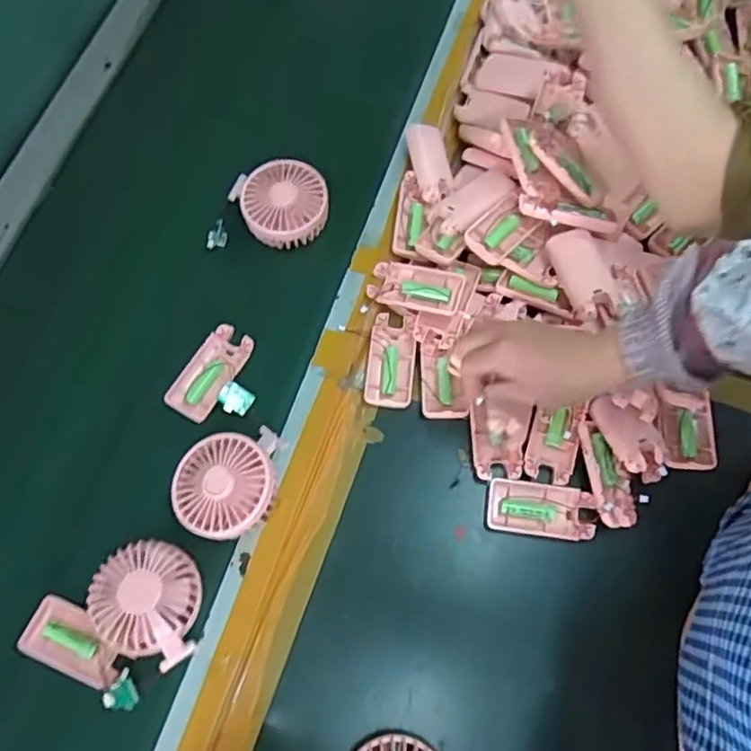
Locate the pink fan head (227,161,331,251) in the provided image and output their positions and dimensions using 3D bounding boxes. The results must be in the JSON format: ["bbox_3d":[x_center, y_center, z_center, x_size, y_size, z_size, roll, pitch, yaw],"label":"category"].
[{"bbox_3d":[-0.097,-0.180,0.648,0.085,0.043,0.093,0,72,0],"label":"pink fan head"}]

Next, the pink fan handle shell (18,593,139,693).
[{"bbox_3d":[-0.251,0.225,0.519,0.089,0.014,0.045,25,73,8],"label":"pink fan handle shell"}]

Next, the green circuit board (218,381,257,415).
[{"bbox_3d":[-0.131,0.023,0.579,0.030,0.006,0.026,30,90,-3],"label":"green circuit board"}]

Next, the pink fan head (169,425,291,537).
[{"bbox_3d":[-0.131,0.095,0.544,0.087,0.042,0.092,0,72,0],"label":"pink fan head"}]

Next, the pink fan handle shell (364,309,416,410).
[{"bbox_3d":[0.016,-0.014,0.616,0.047,0.016,0.091,6,72,2],"label":"pink fan handle shell"}]

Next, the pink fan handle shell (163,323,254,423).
[{"bbox_3d":[-0.160,-0.003,0.601,0.050,0.013,0.096,32,75,10],"label":"pink fan handle shell"}]

